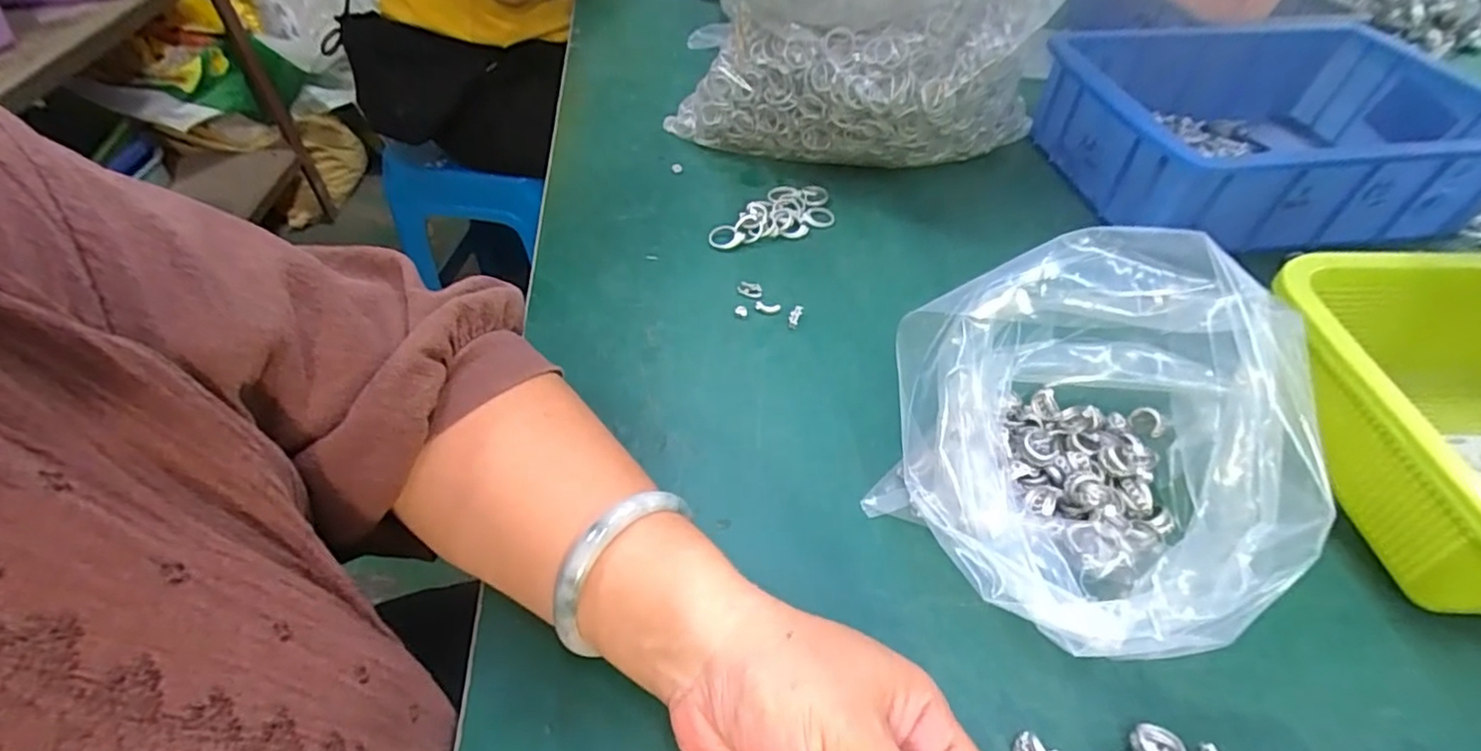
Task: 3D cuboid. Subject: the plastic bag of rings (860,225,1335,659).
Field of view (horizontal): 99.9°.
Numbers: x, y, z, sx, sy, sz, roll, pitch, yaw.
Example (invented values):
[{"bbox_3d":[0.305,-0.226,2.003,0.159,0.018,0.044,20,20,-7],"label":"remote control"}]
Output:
[{"bbox_3d":[0.158,0.025,0.261,0.165,0.137,0.143,-21,52,-18],"label":"plastic bag of rings"}]

